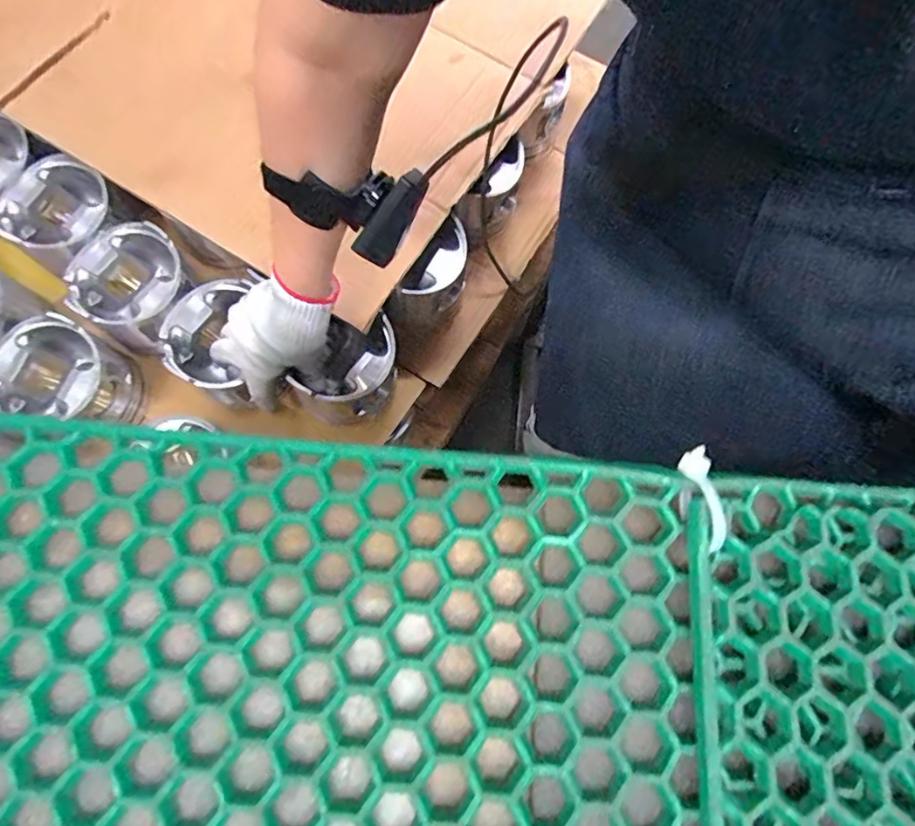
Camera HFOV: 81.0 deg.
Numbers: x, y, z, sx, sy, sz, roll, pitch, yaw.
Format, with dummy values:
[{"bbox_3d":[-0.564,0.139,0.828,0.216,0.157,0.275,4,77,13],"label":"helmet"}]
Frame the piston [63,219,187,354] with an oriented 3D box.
[{"bbox_3d":[-0.339,-0.133,0.569,0.122,0.073,0.108,41,76,9],"label":"piston"}]

